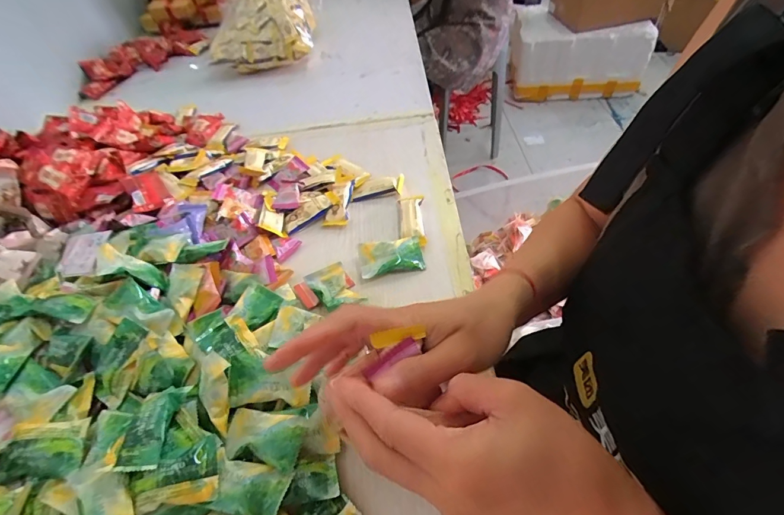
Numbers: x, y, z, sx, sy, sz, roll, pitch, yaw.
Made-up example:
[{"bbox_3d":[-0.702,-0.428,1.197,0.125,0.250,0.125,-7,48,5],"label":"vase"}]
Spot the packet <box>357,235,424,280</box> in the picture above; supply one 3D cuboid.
[{"bbox_3d":[-0.001,0.000,0.425,0.067,0.018,0.036,-13,49,-3],"label":"packet"}]

